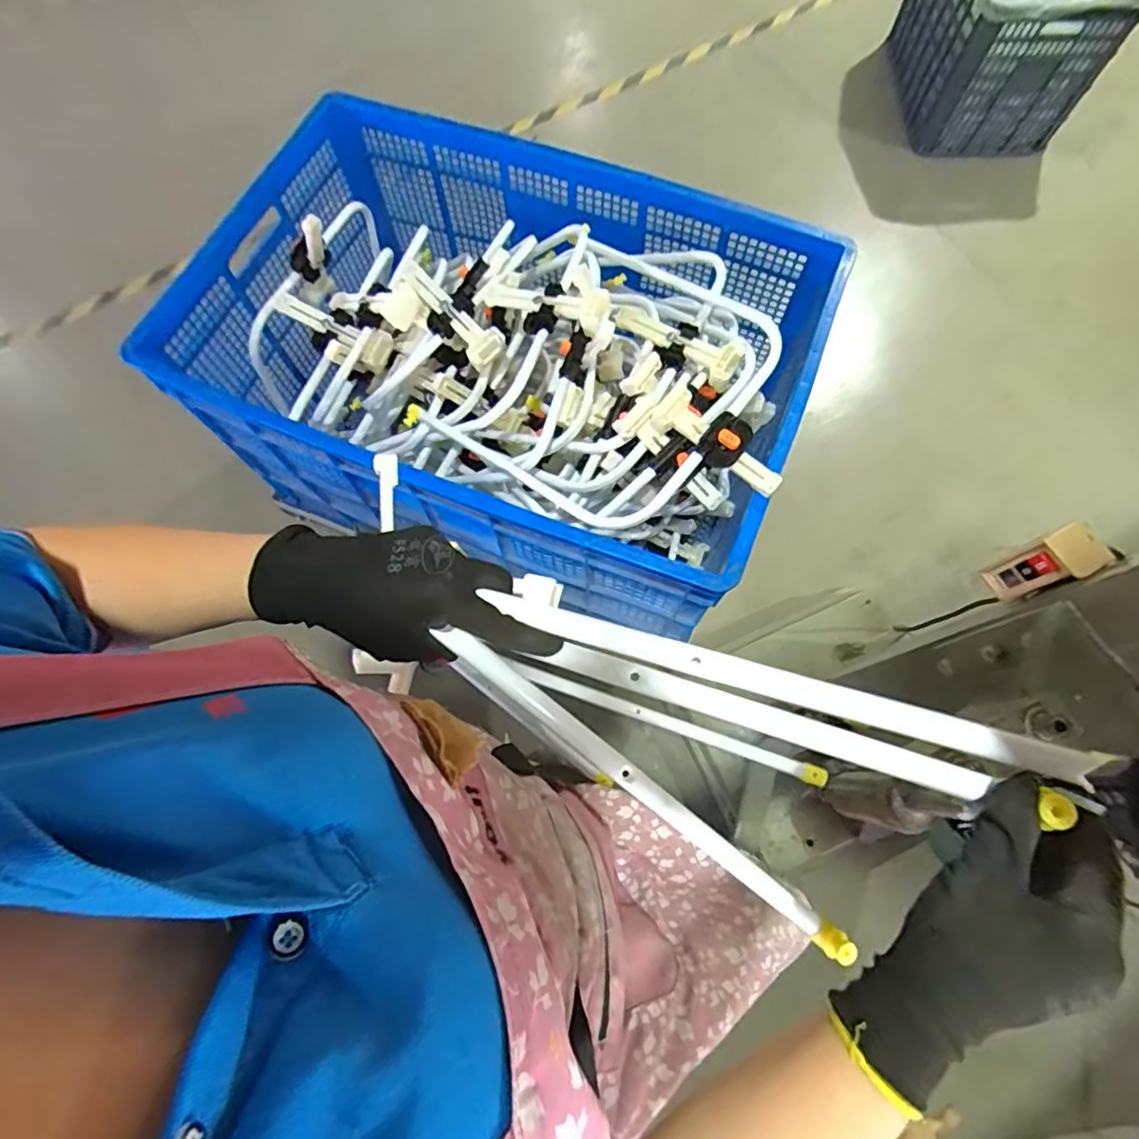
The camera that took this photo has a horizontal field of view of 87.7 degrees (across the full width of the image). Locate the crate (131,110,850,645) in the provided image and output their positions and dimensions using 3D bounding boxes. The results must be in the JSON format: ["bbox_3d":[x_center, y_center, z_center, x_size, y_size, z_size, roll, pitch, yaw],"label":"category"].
[{"bbox_3d":[-0.114,-0.389,1.075,1.059,0.404,0.699,19,73,8],"label":"crate"}]

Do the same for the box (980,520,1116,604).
[{"bbox_3d":[0.484,-0.004,0.610,0.041,0.118,0.050,-24,72,-6],"label":"box"}]

